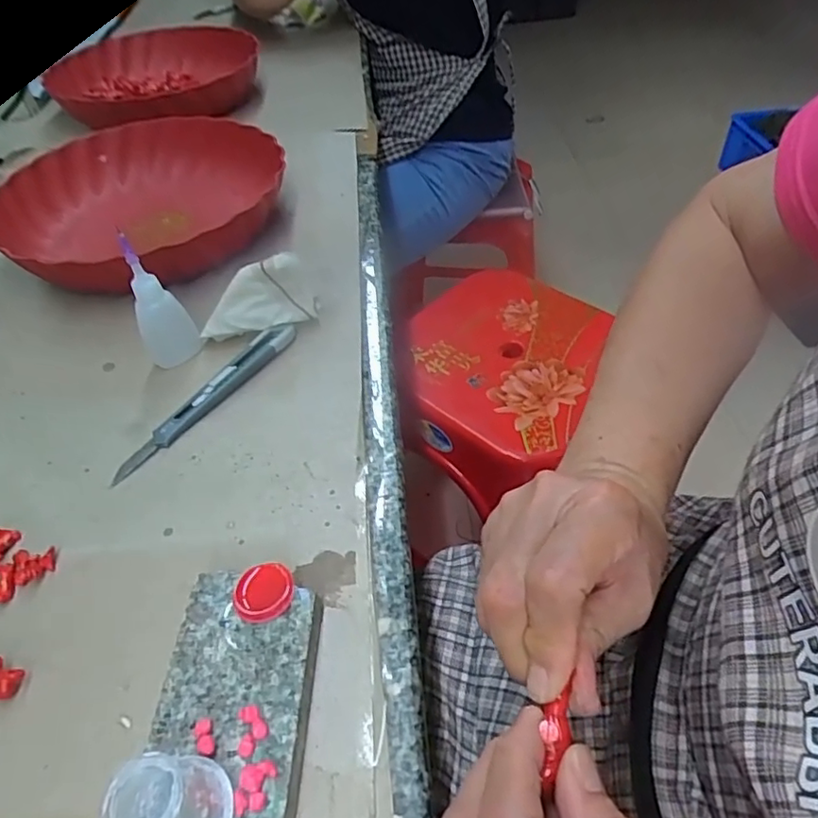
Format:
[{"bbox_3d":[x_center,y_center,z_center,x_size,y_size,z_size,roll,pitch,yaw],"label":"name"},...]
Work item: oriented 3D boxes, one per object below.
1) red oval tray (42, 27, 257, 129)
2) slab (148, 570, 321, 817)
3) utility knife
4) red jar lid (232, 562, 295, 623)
[{"bbox_3d":[-0.286,-0.397,0.701,0.207,0.047,0.230,-1,48,2],"label":"red oval tray"},{"bbox_3d":[-0.073,0.125,0.250,0.061,0.022,0.108,0,48,3],"label":"slab"},{"bbox_3d":[-0.128,-0.010,0.377,0.018,0.017,0.144,28,55,25],"label":"utility knife"},{"bbox_3d":[-0.067,0.085,0.272,0.028,0.004,0.026,-2,52,3],"label":"red jar lid"}]

